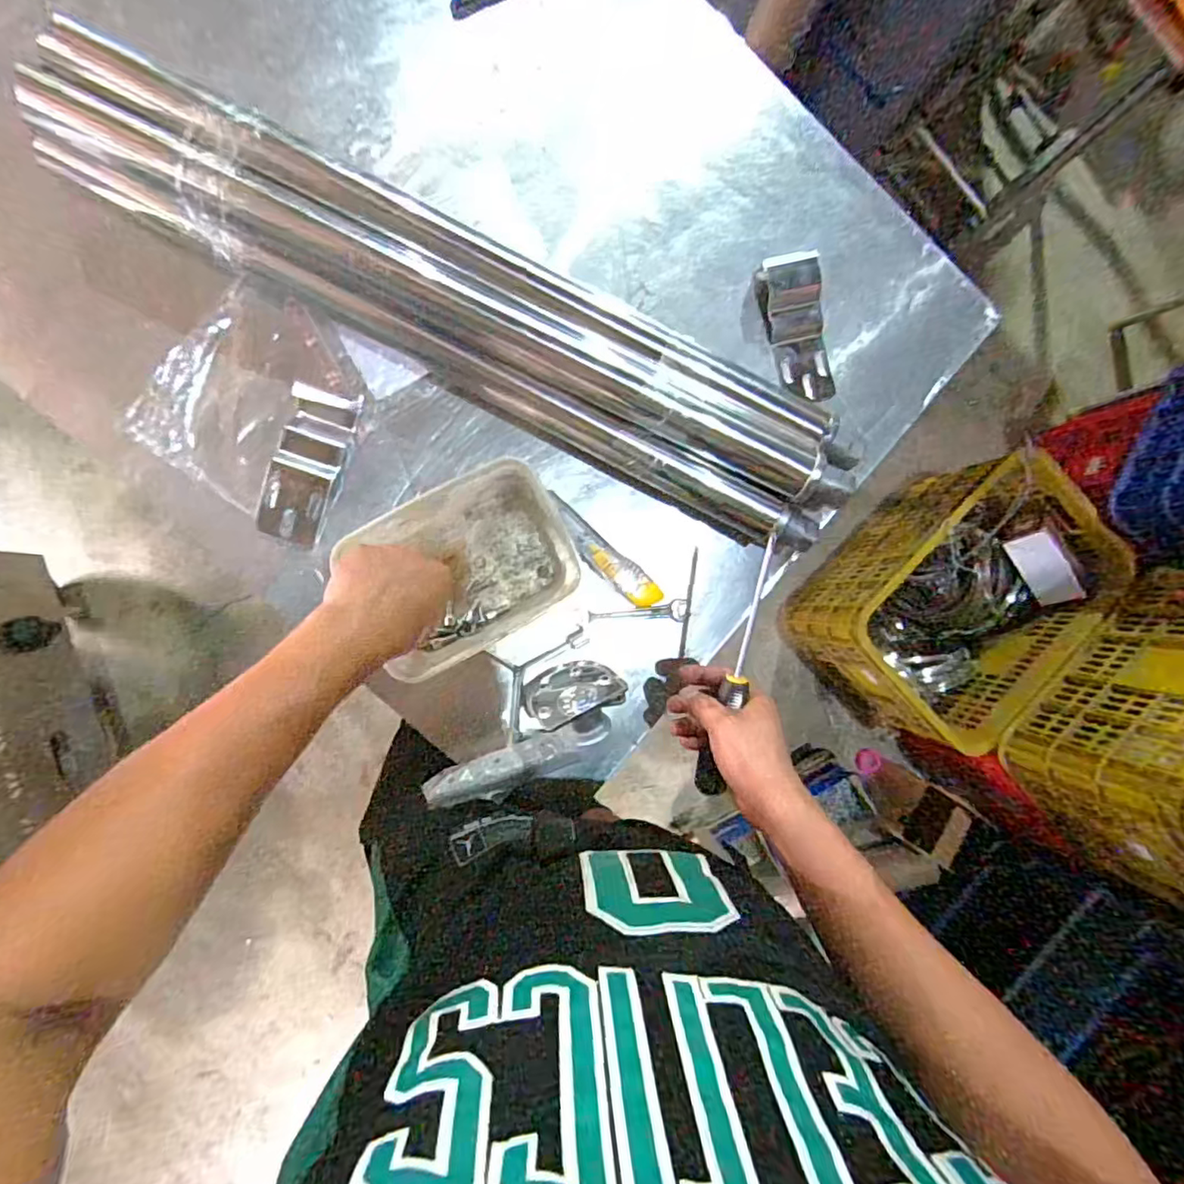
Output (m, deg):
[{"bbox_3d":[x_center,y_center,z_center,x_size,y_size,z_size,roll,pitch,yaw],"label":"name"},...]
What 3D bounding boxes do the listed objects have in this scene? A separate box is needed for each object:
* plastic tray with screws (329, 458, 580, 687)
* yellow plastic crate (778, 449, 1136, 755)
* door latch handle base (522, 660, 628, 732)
[{"bbox_3d":[-0.116,-0.024,0.567,0.187,0.070,0.142,-29,93,-7],"label":"plastic tray with screws"},{"bbox_3d":[0.740,0.008,1.296,0.351,0.332,0.523,43,84,-5],"label":"yellow plastic crate"},{"bbox_3d":[-0.019,0.092,0.576,0.093,0.055,0.047,-19,92,-7],"label":"door latch handle base"}]

